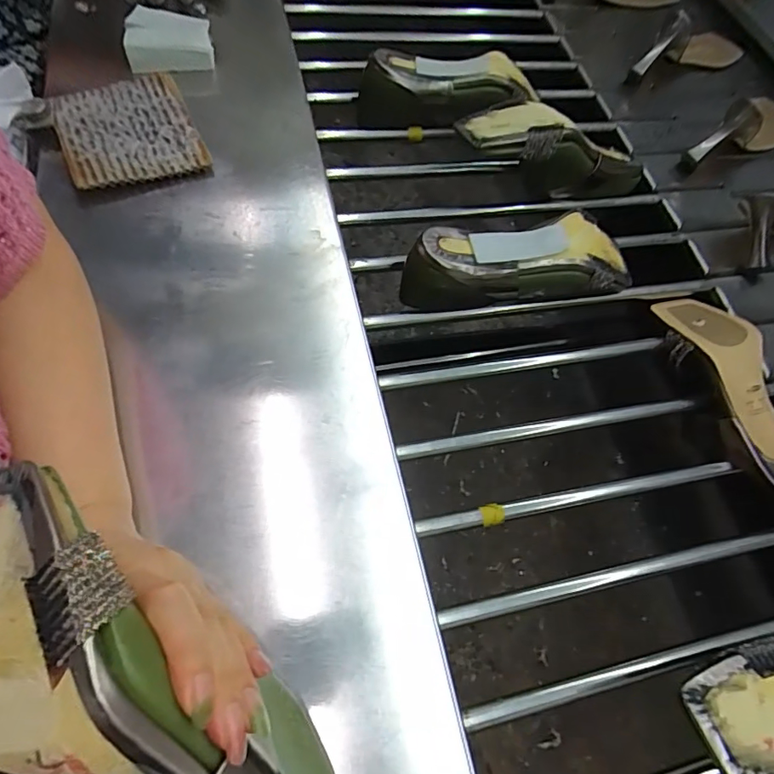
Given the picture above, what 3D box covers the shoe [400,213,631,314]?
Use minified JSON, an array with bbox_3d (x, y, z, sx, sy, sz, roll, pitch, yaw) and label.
[{"bbox_3d":[0.126,-0.116,0.475,0.223,0.070,0.071,-6,59,-7],"label":"shoe"}]

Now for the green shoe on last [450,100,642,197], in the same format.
[{"bbox_3d":[0.186,-0.256,0.543,0.221,0.070,0.084,11,56,-21],"label":"green shoe on last"}]

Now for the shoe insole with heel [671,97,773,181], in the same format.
[{"bbox_3d":[0.454,-0.325,0.616,0.197,0.079,0.042,-28,64,-19],"label":"shoe insole with heel"}]

